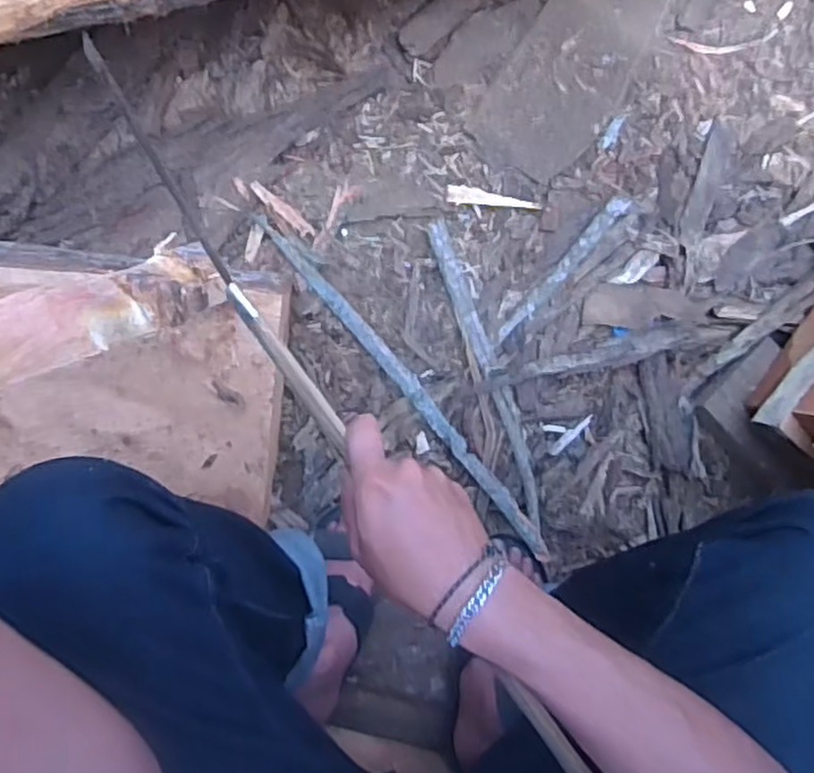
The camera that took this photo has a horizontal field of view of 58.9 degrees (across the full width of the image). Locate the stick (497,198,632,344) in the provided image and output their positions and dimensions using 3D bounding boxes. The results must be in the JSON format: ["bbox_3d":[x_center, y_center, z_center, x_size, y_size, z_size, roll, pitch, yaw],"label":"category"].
[{"bbox_3d":[0.198,-0.148,0.920,0.021,0.016,0.230,42,100,1],"label":"stick"}]

